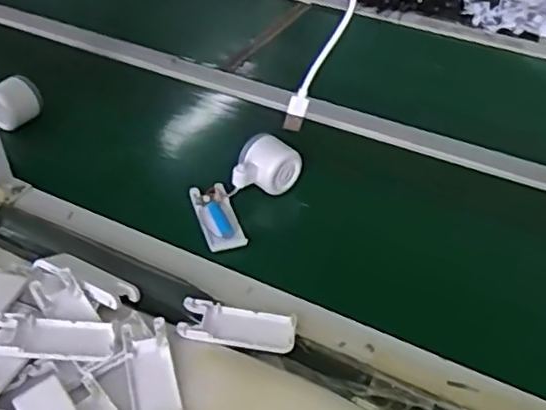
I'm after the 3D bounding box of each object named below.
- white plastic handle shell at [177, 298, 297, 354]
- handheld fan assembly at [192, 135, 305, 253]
[{"bbox_3d":[-0.031,0.110,0.586,0.104,0.010,0.044,7,41,5],"label":"white plastic handle shell"},{"bbox_3d":[-0.042,-0.023,0.721,0.089,0.064,0.154,25,45,26],"label":"handheld fan assembly"}]

